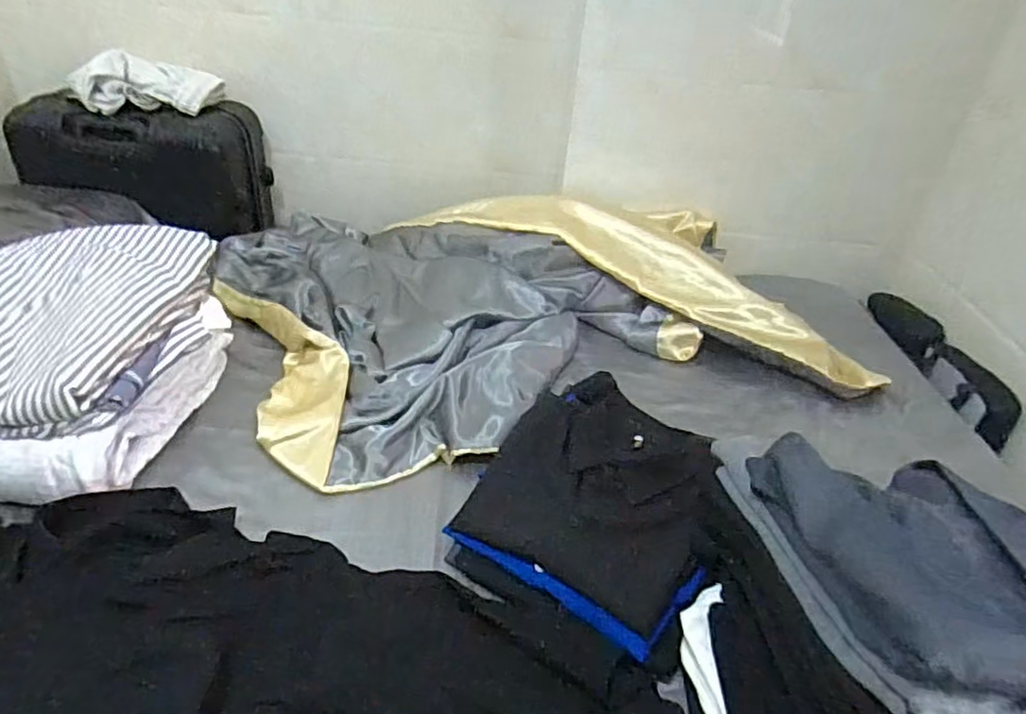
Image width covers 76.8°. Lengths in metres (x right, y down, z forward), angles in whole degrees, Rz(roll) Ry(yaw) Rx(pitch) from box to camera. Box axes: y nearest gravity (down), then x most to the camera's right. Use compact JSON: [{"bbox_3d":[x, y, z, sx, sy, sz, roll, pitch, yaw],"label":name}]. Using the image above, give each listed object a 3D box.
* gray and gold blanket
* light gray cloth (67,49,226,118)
[{"bbox_3d":[0.010,-0.143,1.156,0.966,0.145,0.746,-8,37,-19],"label":"gray and gold blanket"},{"bbox_3d":[-0.743,-0.550,1.332,0.278,0.119,0.098,-12,39,-24],"label":"light gray cloth"}]

